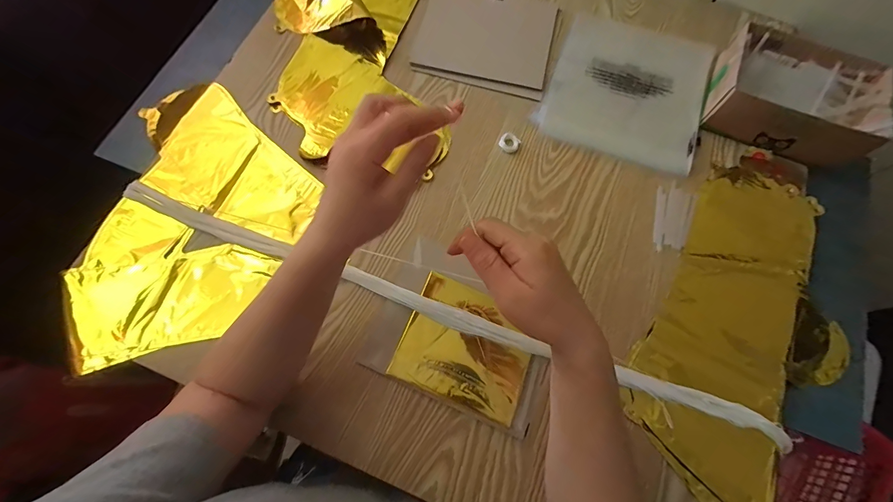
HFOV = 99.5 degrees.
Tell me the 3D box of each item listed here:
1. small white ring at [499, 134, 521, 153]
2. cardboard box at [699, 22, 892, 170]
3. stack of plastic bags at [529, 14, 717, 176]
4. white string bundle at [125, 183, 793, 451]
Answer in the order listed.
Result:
[{"bbox_3d":[0.084,-0.143,0.501,0.026,0.006,0.026,0,72,-1],"label":"small white ring"},{"bbox_3d":[0.449,-0.206,0.491,0.188,0.063,0.148,19,73,6],"label":"cardboard box"},{"bbox_3d":[0.254,-0.233,0.534,0.208,0.010,0.226,19,72,5],"label":"stack of plastic bags"},{"bbox_3d":[-0.023,0.059,0.423,0.780,0.018,0.029,20,73,6],"label":"white string bundle"}]

